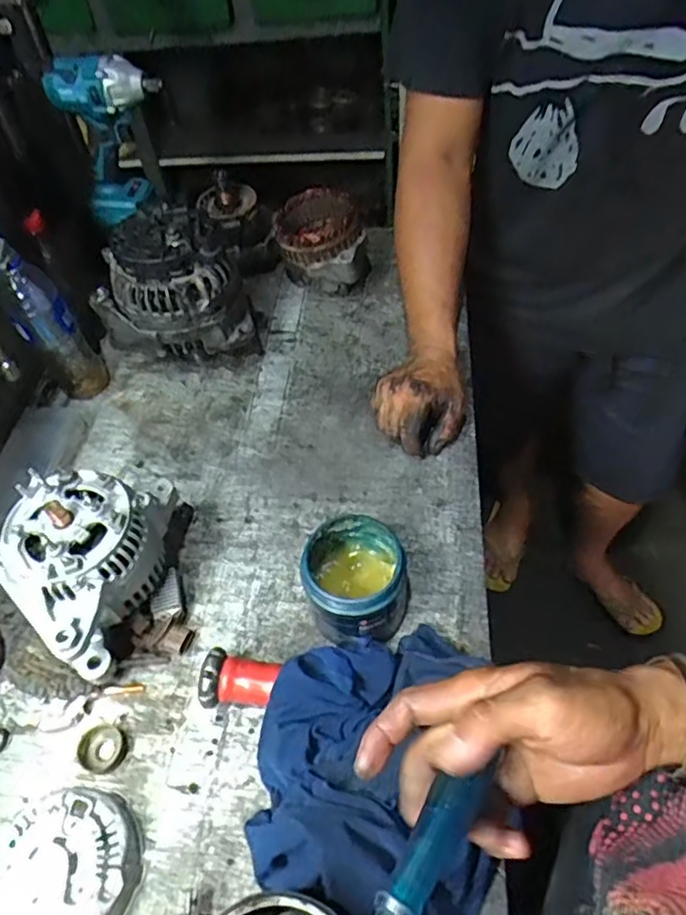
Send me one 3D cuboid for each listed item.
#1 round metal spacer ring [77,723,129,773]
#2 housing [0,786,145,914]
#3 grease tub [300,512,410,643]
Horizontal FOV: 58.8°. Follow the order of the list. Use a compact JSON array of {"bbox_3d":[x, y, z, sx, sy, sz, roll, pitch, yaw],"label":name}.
[{"bbox_3d":[-0.208,0.248,0.522,0.038,0.014,0.037,-3,52,3],"label":"round metal spacer ring"},{"bbox_3d":[-0.211,0.317,0.466,0.101,0.037,0.111,-3,52,3],"label":"housing"},{"bbox_3d":[0.014,0.116,0.559,0.084,0.100,0.089,-3,52,3],"label":"grease tub"}]

